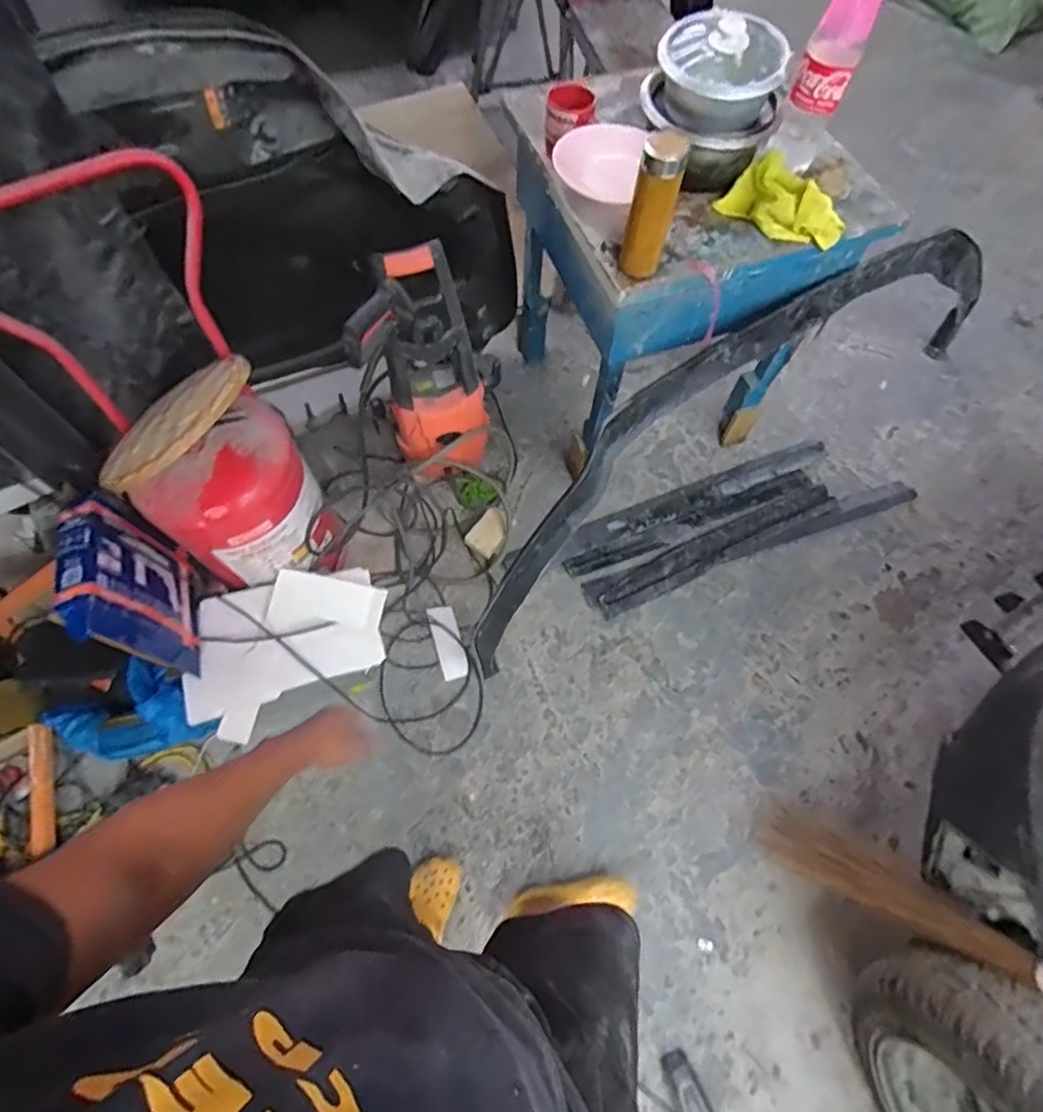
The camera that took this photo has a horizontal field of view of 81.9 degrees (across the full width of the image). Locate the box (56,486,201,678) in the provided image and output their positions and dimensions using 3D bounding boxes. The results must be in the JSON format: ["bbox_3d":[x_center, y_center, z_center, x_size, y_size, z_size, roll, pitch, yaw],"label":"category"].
[{"bbox_3d":[-0.763,0.058,1.191,0.093,0.305,0.302,-21,57,4],"label":"box"}]

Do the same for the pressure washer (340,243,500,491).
[{"bbox_3d":[-0.193,-0.379,1.396,0.268,0.689,0.253,-10,66,-6],"label":"pressure washer"}]

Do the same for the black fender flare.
[{"bbox_3d":[0.574,-0.364,1.446,1.761,0.510,0.170,-34,70,-15],"label":"black fender flare"}]

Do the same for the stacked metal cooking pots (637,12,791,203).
[{"bbox_3d":[0.352,-0.829,1.096,0.198,0.197,0.214,0,66,-1],"label":"stacked metal cooking pots"}]

